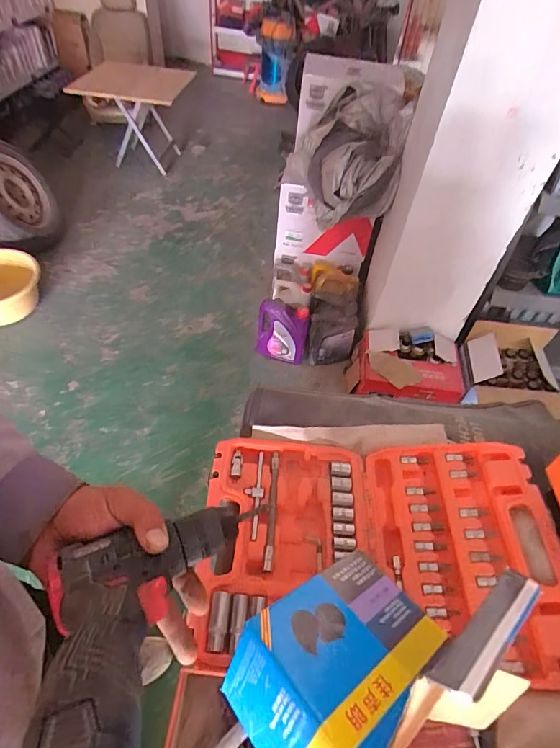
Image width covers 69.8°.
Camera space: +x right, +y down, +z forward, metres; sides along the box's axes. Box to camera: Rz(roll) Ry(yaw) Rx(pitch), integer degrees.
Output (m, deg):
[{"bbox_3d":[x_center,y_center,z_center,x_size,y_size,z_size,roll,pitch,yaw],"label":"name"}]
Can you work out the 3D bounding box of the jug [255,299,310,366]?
[{"bbox_3d":[0.012,-0.198,1.824,0.228,0.271,0.117,18,51,9],"label":"jug"}]

